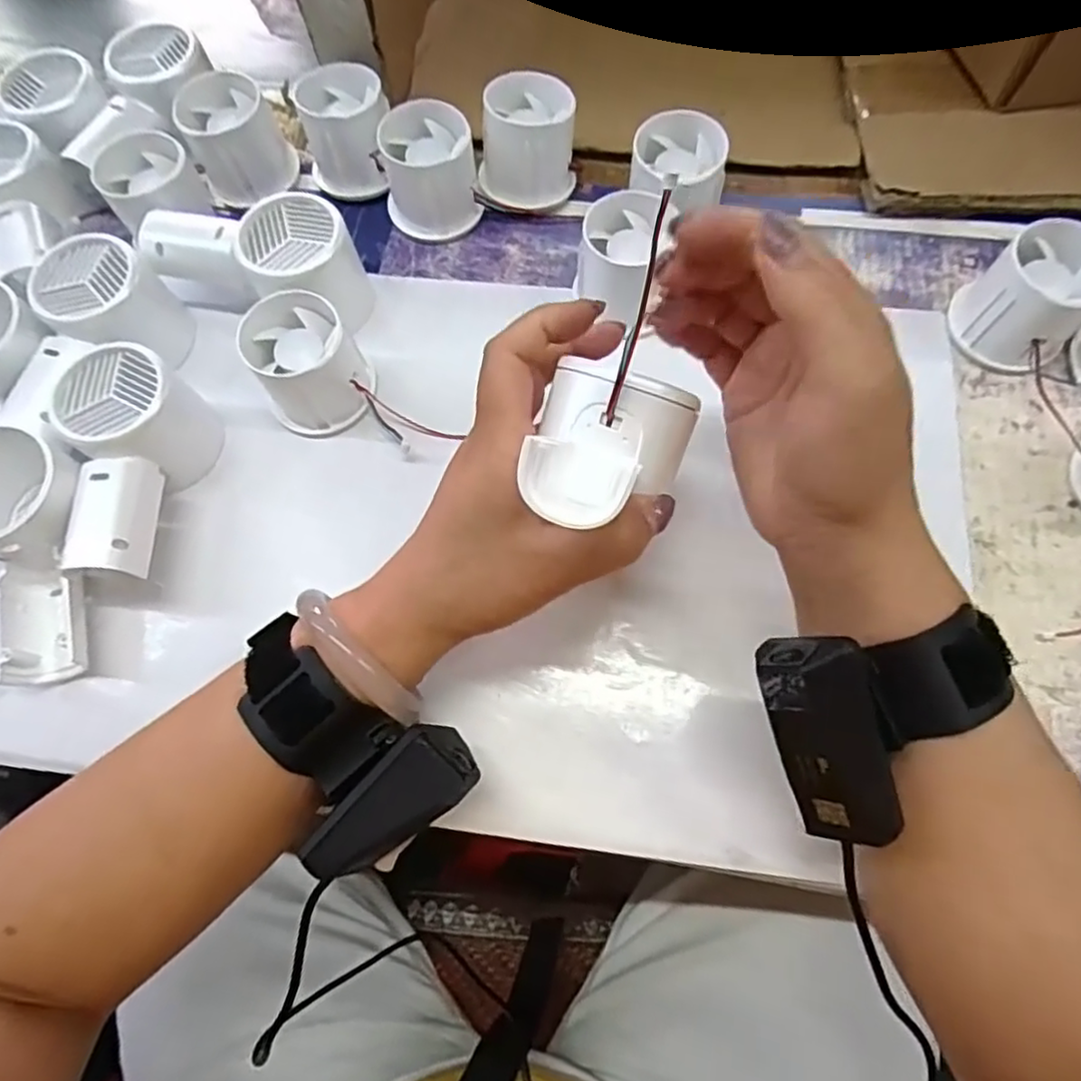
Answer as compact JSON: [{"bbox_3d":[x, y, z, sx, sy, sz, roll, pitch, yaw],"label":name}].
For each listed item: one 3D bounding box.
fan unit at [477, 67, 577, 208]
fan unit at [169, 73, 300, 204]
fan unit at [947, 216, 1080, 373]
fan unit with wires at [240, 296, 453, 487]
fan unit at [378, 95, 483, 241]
[{"bbox_3d":[-0.007,-0.230,0.387,0.051,0.058,0.051,-1,70,2],"label":"fan unit"},{"bbox_3d":[-0.184,-0.241,0.400,0.055,0.046,0.060,-1,70,2],"label":"fan unit"},{"bbox_3d":[0.249,-0.122,0.335,0.056,0.050,0.055,-41,73,-12],"label":"fan unit"},{"bbox_3d":[-0.120,-0.091,0.343,0.053,0.050,0.053,-1,70,2],"label":"fan unit with wires"},{"bbox_3d":[-0.066,-0.215,0.387,0.054,0.053,0.056,-12,70,-2],"label":"fan unit"}]

